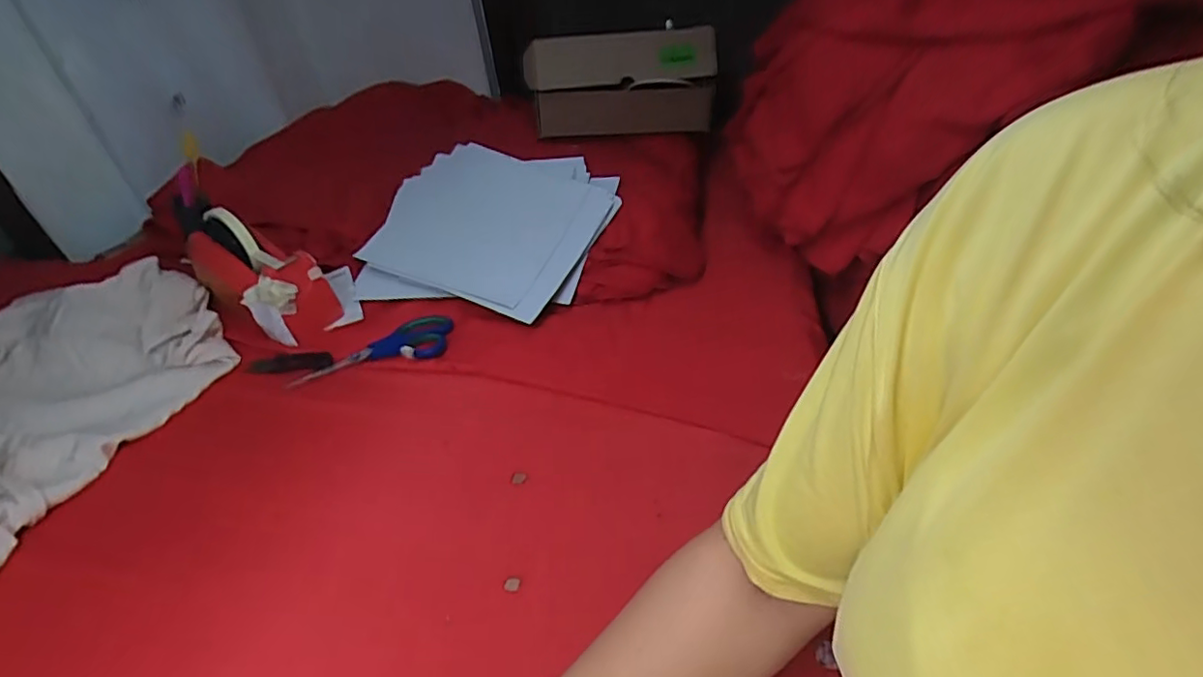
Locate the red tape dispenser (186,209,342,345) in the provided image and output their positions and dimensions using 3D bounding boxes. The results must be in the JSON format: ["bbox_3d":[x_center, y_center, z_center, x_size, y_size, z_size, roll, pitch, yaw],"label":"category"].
[{"bbox_3d":[-0.418,-0.088,0.711,0.199,0.118,0.075,23,46,24],"label":"red tape dispenser"}]

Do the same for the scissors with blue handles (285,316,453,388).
[{"bbox_3d":[-0.251,0.015,0.658,0.176,0.008,0.067,-20,45,-21],"label":"scissors with blue handles"}]

